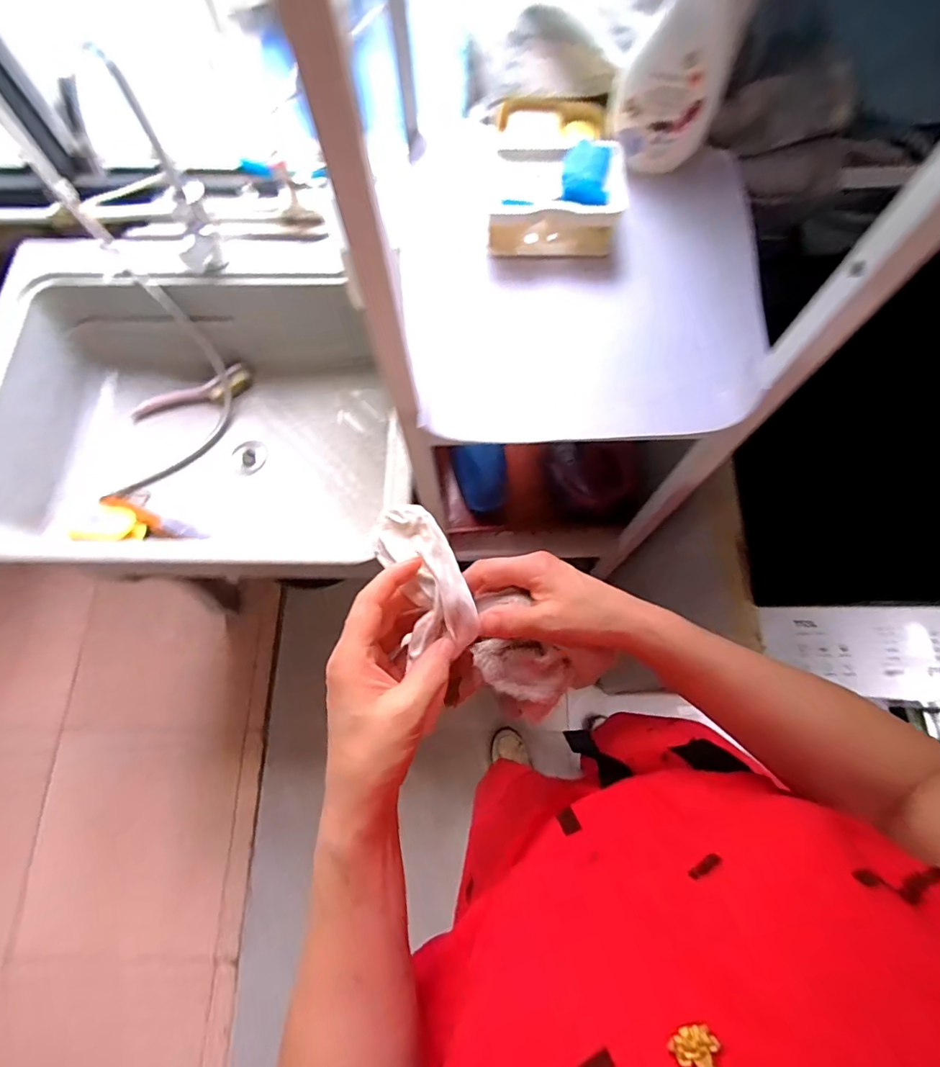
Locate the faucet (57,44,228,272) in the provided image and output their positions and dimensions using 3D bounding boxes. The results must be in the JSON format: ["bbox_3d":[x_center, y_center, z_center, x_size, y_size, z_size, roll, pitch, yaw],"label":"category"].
[{"bbox_3d":[-0.403,-0.447,0.646,0.068,0.302,0.165,-19,72,-4],"label":"faucet"}]

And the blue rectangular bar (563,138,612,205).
[{"bbox_3d":[0.119,-0.367,0.502,0.045,0.014,0.070,6,72,4],"label":"blue rectangular bar"}]

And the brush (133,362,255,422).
[{"bbox_3d":[-0.521,-0.262,0.929,0.222,0.033,0.042,-21,72,-5],"label":"brush"}]

